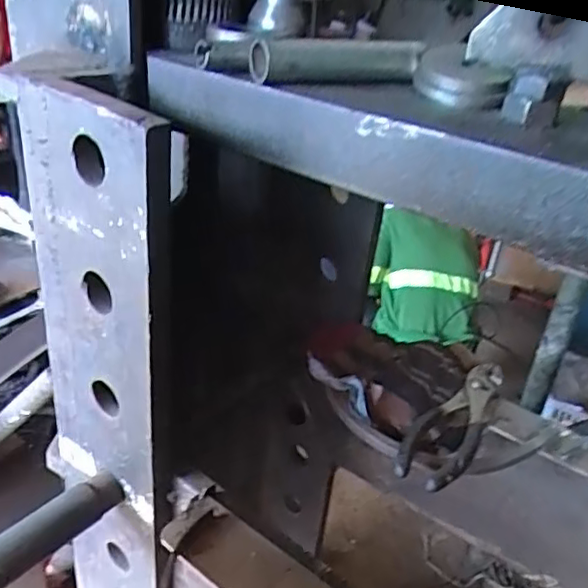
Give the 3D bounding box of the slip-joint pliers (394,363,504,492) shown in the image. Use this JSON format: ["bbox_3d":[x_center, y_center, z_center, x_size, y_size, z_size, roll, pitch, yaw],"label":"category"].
[{"bbox_3d":[0.145,0.112,0.551,0.055,0.017,0.193,20,32,23],"label":"slip-joint pliers"}]

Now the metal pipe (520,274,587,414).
[{"bbox_3d":[0.502,0.101,1.187,0.051,0.297,0.040,21,32,25],"label":"metal pipe"}]

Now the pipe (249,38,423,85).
[{"bbox_3d":[0.029,-0.153,0.399,0.116,0.027,0.029,-11,33,-27],"label":"pipe"}]

